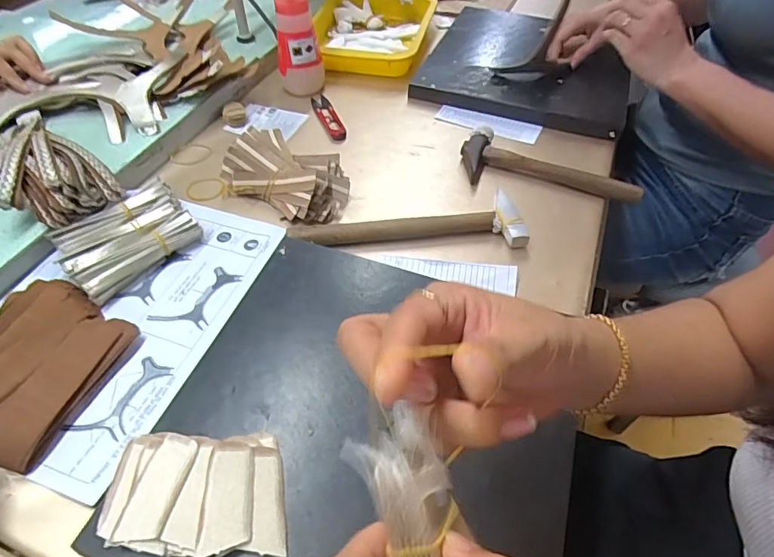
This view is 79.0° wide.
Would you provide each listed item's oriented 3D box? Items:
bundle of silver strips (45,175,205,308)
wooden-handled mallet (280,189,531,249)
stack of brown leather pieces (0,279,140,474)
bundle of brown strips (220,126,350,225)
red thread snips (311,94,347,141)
[{"bbox_3d":[-0.270,-0.043,0.488,0.098,0.031,0.126,34,57,24],"label":"bundle of silver strips"},{"bbox_3d":[0.022,-0.061,0.512,0.245,0.022,0.068,-1,51,-3],"label":"wooden-handled mallet"},{"bbox_3d":[-0.298,0.070,0.396,0.111,0.029,0.141,18,52,13],"label":"stack of brown leather pieces"},{"bbox_3d":[-0.113,-0.118,0.539,0.153,0.048,0.086,24,54,17],"label":"bundle of brown strips"},{"bbox_3d":[-0.080,-0.224,0.652,0.025,0.008,0.107,-17,53,-15],"label":"red thread snips"}]

